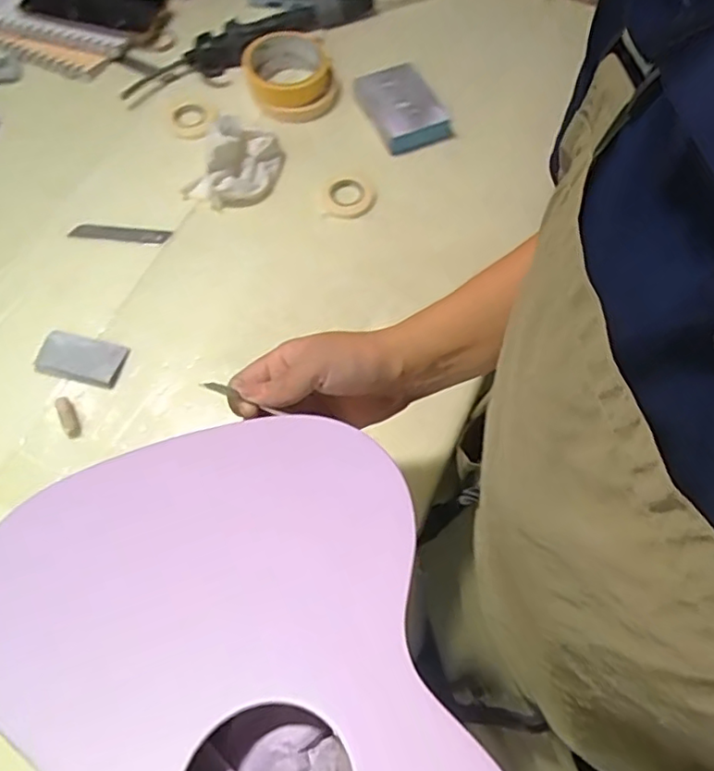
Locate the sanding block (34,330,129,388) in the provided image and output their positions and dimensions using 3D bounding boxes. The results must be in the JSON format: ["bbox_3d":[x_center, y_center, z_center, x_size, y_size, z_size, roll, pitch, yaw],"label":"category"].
[{"bbox_3d":[-0.251,-0.024,0.549,0.079,0.009,0.043,14,67,6],"label":"sanding block"}]

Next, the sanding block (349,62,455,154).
[{"bbox_3d":[0.046,-0.300,0.660,0.074,0.029,0.111,-23,68,-10],"label":"sanding block"}]

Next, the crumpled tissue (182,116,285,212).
[{"bbox_3d":[-0.126,-0.231,0.618,0.081,0.052,0.099,33,70,13],"label":"crumpled tissue"}]

